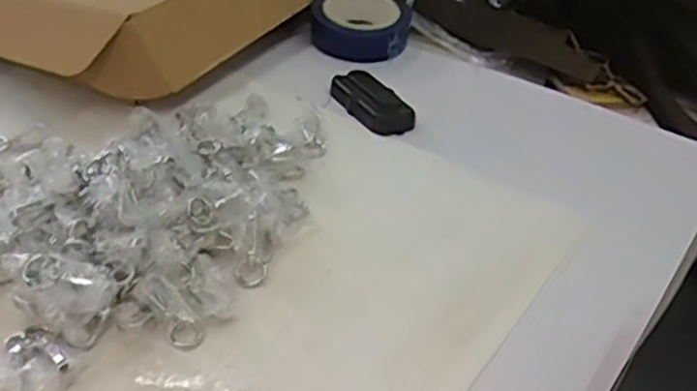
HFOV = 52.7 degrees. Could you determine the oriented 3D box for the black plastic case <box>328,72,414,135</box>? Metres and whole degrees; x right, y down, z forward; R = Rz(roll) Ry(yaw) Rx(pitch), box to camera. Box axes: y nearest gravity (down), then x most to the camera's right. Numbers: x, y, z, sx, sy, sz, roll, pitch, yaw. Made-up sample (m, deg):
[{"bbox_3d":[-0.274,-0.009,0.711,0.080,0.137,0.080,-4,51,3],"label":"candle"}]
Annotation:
[{"bbox_3d":[0.022,-0.100,0.730,0.052,0.023,0.104,-14,41,-26],"label":"black plastic case"}]

